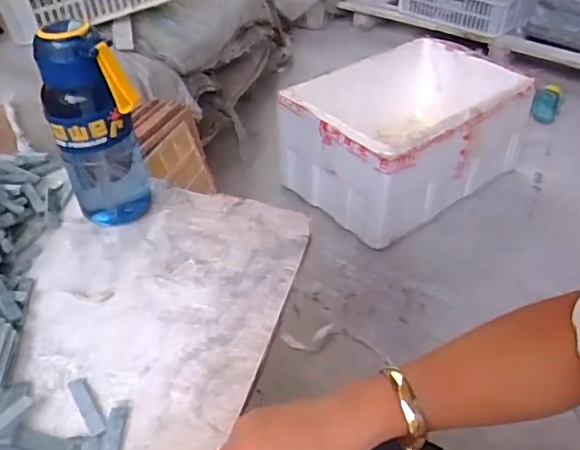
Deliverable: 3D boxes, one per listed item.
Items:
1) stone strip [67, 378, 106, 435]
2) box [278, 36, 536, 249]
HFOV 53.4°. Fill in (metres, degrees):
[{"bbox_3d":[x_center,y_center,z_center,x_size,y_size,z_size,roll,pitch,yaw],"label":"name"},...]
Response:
[{"bbox_3d":[-0.172,0.152,0.490,0.015,0.004,0.061,-24,46,-25],"label":"stone strip"},{"bbox_3d":[0.291,-0.227,1.404,0.564,0.261,0.364,-28,48,-29],"label":"box"}]

